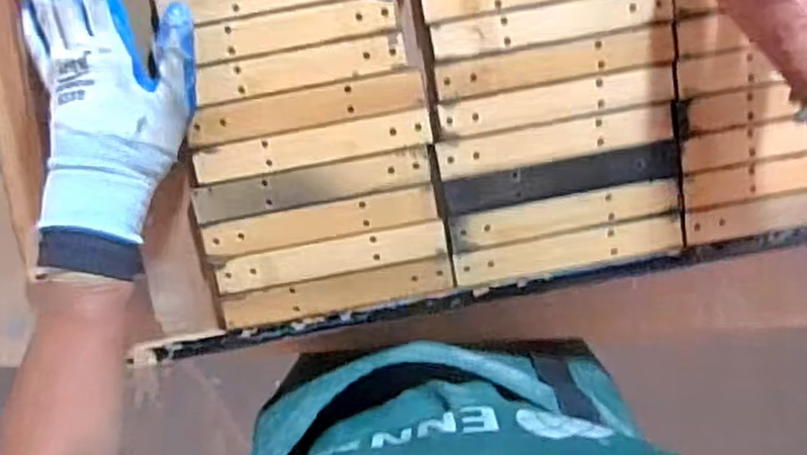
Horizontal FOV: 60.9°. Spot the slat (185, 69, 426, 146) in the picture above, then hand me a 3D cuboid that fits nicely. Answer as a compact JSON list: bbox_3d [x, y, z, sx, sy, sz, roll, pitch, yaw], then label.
[{"bbox_3d":[-0.072,-0.090,0.518,0.177,0.004,0.029,-10,99,0],"label":"slat"}]

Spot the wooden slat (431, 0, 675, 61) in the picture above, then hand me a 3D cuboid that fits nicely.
[{"bbox_3d":[0.111,-0.151,0.505,0.178,0.004,0.027,-10,99,0],"label":"wooden slat"}]

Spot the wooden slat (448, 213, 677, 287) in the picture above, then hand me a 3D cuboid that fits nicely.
[{"bbox_3d":[0.131,0.020,0.544,0.180,0.004,0.031,-11,99,0],"label":"wooden slat"}]

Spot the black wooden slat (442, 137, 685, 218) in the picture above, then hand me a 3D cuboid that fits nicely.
[{"bbox_3d":[0.122,-0.037,0.524,0.179,0.004,0.029,-11,99,0],"label":"black wooden slat"}]

